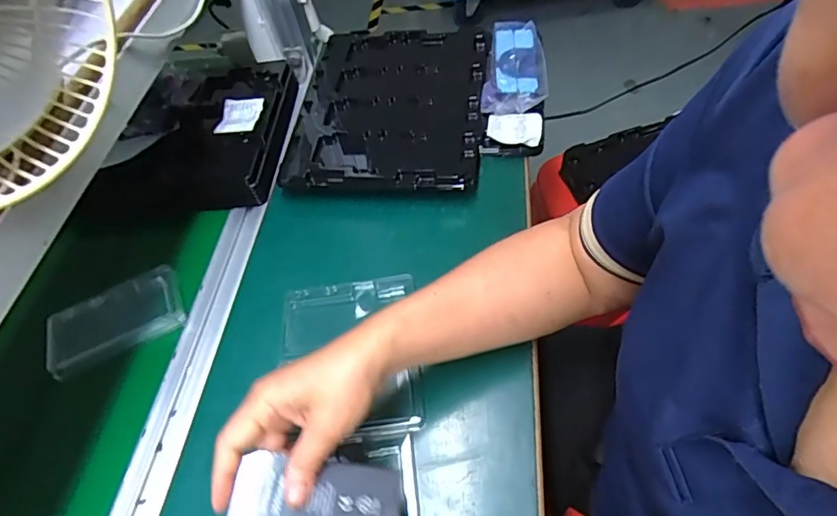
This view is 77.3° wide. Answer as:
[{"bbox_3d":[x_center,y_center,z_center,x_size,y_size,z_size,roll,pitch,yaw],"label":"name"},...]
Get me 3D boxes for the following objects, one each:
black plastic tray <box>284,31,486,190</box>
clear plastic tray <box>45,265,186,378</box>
[{"bbox_3d":[-0.037,-0.195,0.648,0.231,0.035,0.285,0,53,10],"label":"black plastic tray"},{"bbox_3d":[-0.306,0.061,0.528,0.127,0.022,0.080,-27,54,-11],"label":"clear plastic tray"}]

